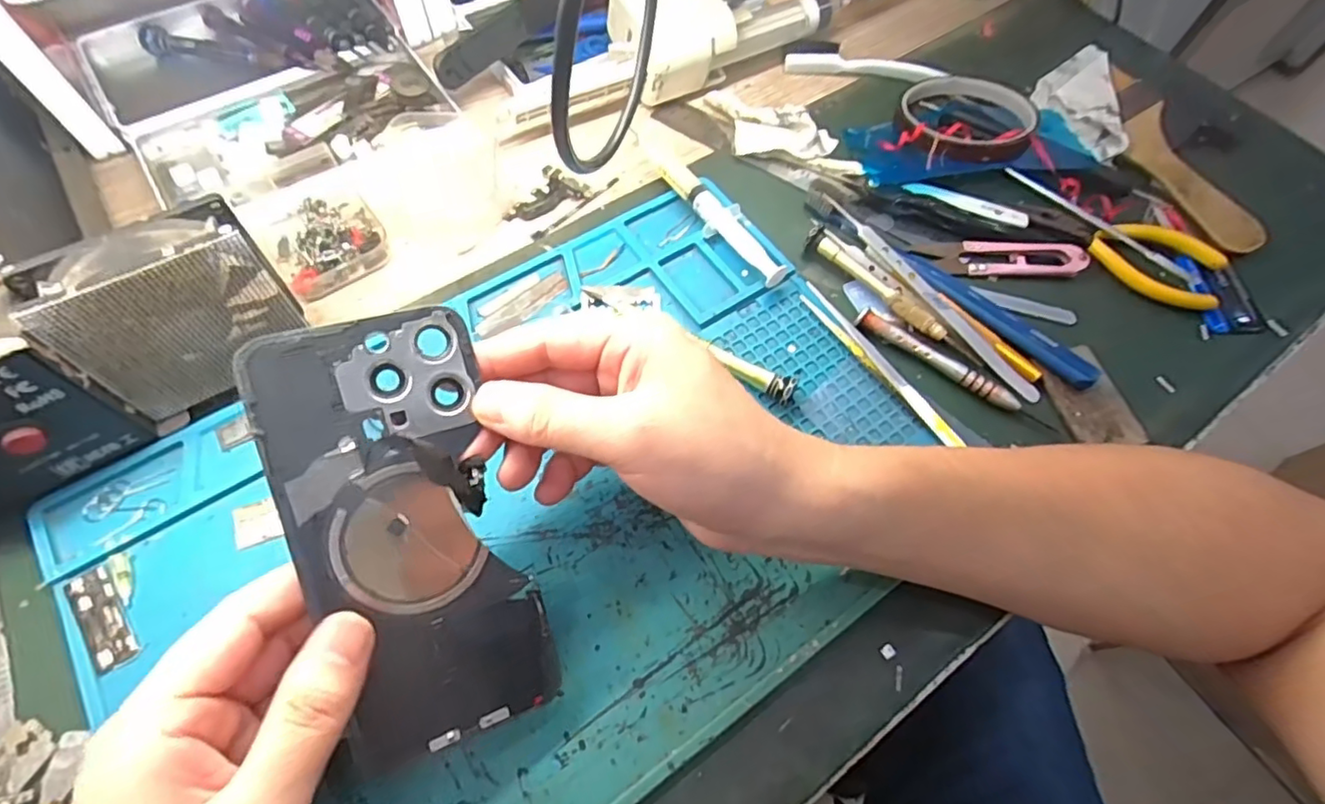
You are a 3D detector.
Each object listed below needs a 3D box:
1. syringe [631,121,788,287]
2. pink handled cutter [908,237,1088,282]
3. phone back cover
[{"bbox_3d":[0.021,-0.126,0.375,0.025,0.016,0.156,-26,68,-15],"label":"syringe"},{"bbox_3d":[0.204,-0.088,0.375,0.095,0.018,0.028,-1,64,-4],"label":"pink handled cutter"},{"bbox_3d":[-0.089,0.048,0.222,0.072,0.007,0.154,-16,96,-23],"label":"phone back cover"}]

